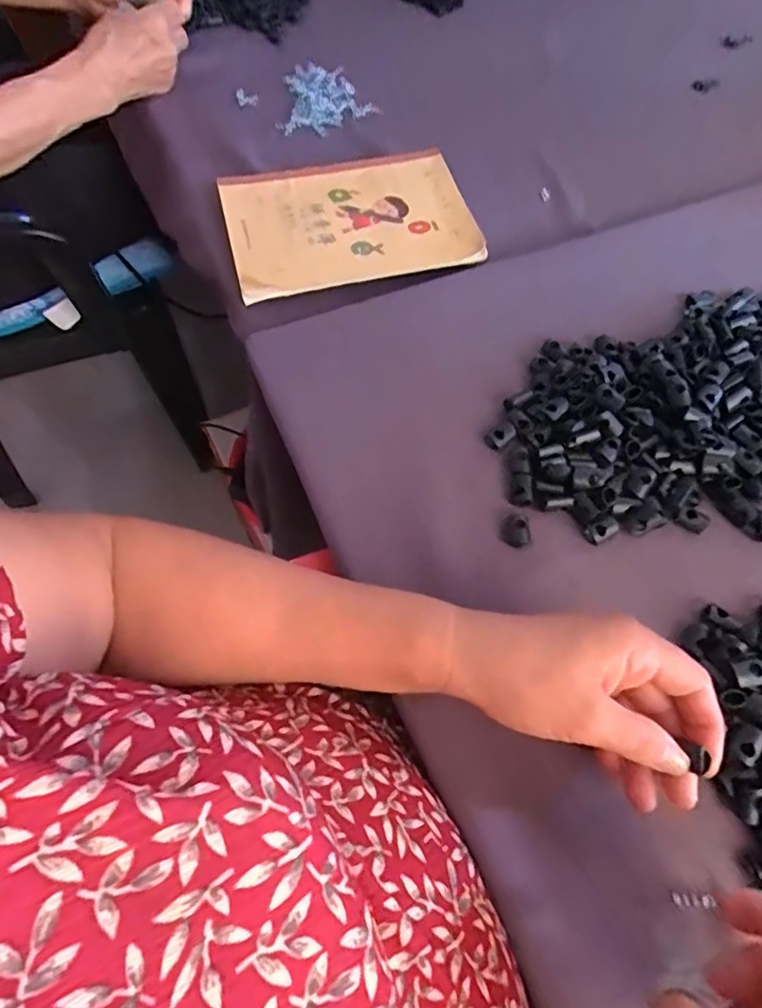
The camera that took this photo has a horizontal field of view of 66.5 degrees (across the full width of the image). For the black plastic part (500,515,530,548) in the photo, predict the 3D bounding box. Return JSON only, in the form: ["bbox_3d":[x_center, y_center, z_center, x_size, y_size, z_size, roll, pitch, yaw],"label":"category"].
[{"bbox_3d":[0.086,0.018,0.374,0.017,0.009,0.020,3,64,0],"label":"black plastic part"}]

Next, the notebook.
[{"bbox_3d":[-0.029,-0.254,0.511,0.206,0.018,0.154,-13,65,-7],"label":"notebook"}]

